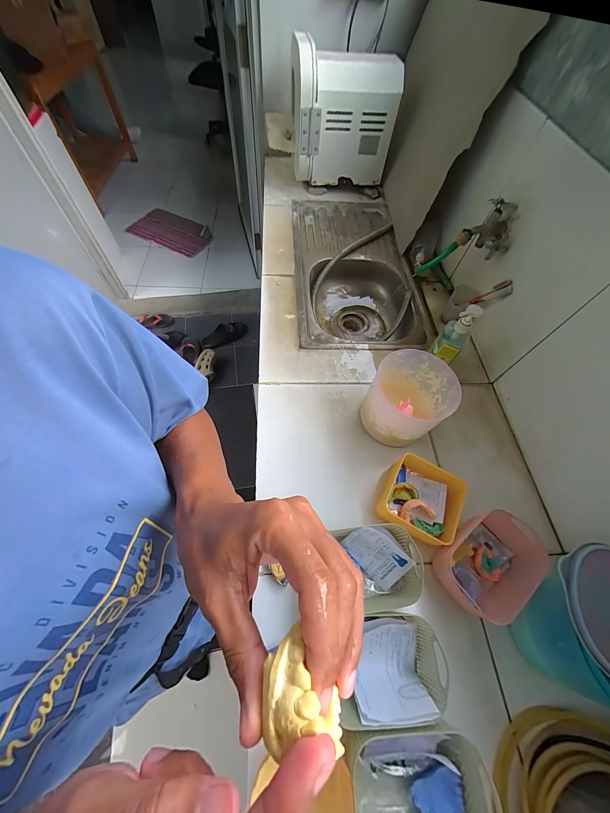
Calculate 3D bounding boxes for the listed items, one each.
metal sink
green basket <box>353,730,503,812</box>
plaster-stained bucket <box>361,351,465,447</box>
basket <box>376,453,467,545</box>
[{"bbox_3d":[0.158,-0.451,1.001,0.395,0.153,0.735,-1,62,-5],"label":"metal sink"},{"bbox_3d":[0.154,0.491,0.364,0.184,0.081,0.127,4,62,-2],"label":"green basket"},{"bbox_3d":[0.215,-0.009,0.610,0.153,0.149,0.166,2,62,-3],"label":"plaster-stained bucket"},{"bbox_3d":[0.223,0.185,0.556,0.142,0.070,0.138,25,63,9],"label":"basket"}]

